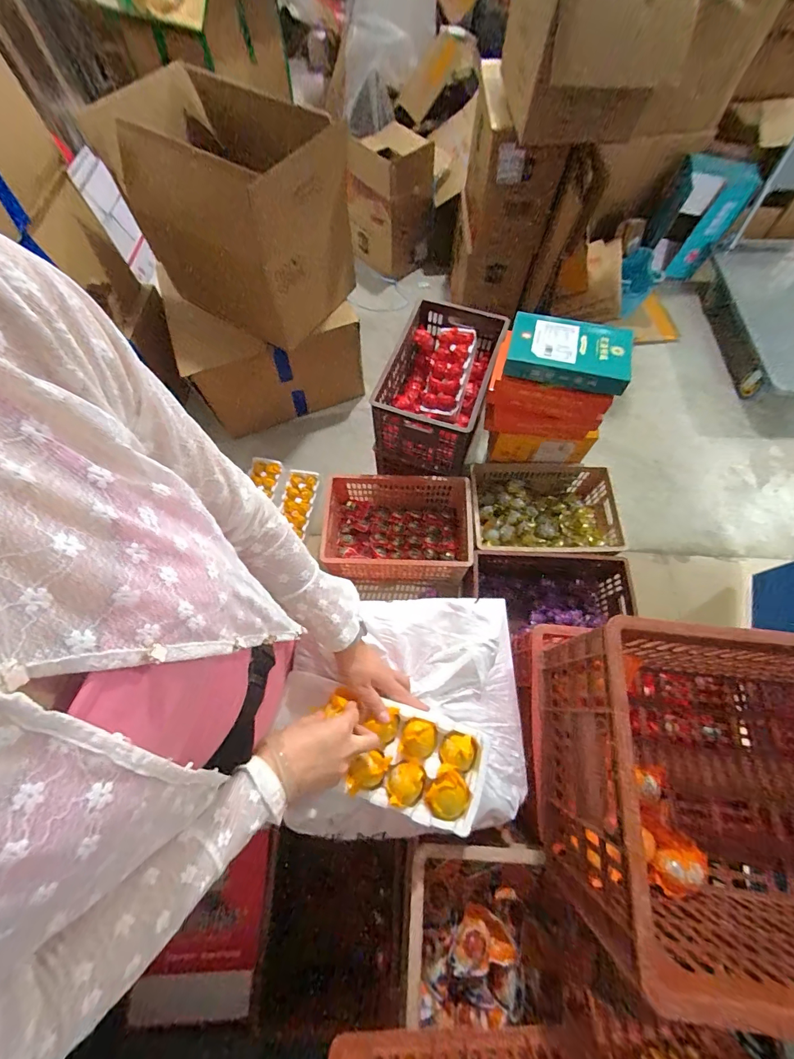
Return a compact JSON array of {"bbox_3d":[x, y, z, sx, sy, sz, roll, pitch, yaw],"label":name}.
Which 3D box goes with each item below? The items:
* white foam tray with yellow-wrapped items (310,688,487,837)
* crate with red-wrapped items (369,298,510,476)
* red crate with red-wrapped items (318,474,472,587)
[{"bbox_3d":[0.002,0.299,0.526,0.216,0.040,0.118,16,69,7],"label":"white foam tray with yellow-wrapped items"},{"bbox_3d":[0.132,-0.462,1.348,0.328,0.275,0.500,13,68,6],"label":"crate with red-wrapped items"},{"bbox_3d":[-0.005,0.006,1.388,0.495,0.218,0.313,3,68,2],"label":"red crate with red-wrapped items"}]

